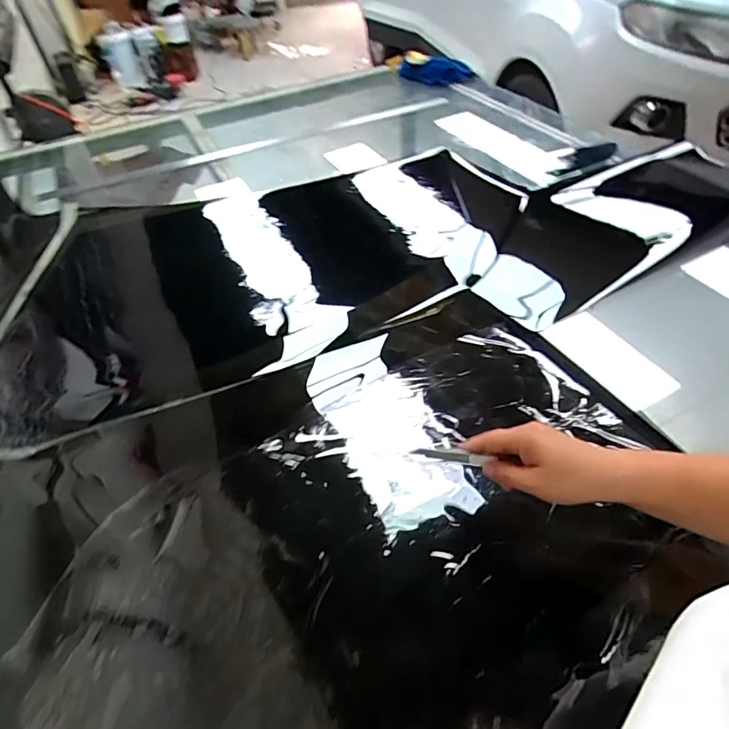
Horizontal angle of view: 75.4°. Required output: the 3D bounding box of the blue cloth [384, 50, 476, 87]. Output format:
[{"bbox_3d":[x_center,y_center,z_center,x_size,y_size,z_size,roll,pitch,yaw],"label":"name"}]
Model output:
[{"bbox_3d":[0.180,-0.829,1.329,0.270,0.070,0.083,13,50,16],"label":"blue cloth"}]

